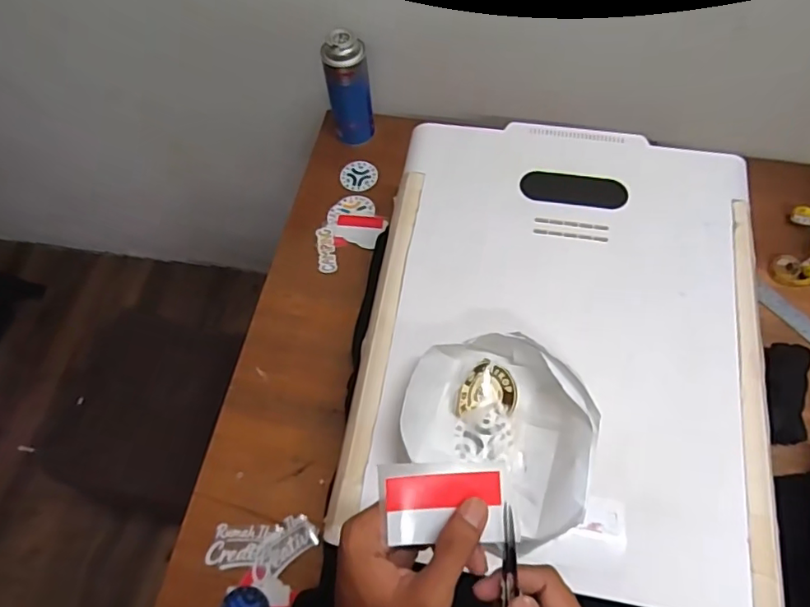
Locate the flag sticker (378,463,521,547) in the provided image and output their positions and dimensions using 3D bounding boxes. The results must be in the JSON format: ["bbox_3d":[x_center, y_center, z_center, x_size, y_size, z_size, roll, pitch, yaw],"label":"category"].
[{"bbox_3d":[0.027,0.122,0.337,0.083,0.006,0.045,2,77,-3],"label":"flag sticker"}]

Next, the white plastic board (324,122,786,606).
[{"bbox_3d":[0.164,0.018,0.580,0.392,0.028,0.493,9,64,7],"label":"white plastic board"}]

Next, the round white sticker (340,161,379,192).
[{"bbox_3d":[-0.074,-0.206,0.896,0.057,0.004,0.058,1,73,-3],"label":"round white sticker"}]

